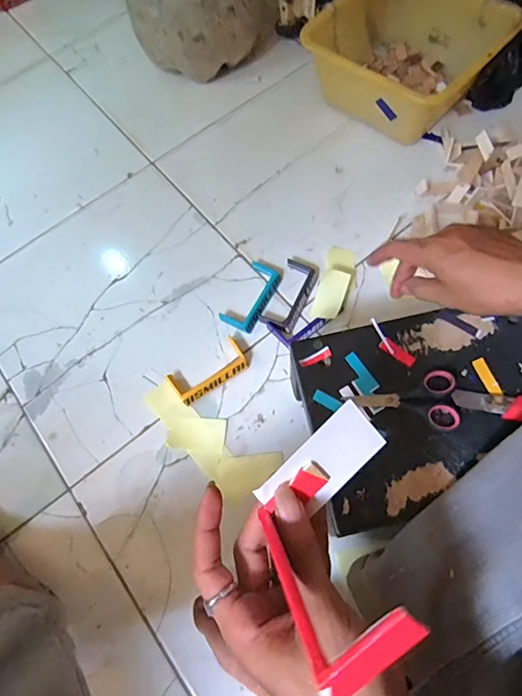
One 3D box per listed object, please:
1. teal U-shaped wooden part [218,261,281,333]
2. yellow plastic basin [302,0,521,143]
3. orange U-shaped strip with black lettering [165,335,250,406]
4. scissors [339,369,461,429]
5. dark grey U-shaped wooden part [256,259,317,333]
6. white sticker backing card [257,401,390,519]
[{"bbox_3d":[-0.013,-0.077,0.663,0.053,0.020,0.110,27,72,14],"label":"teal U-shaped wooden part"},{"bbox_3d":[0.239,-0.487,0.750,0.249,0.141,0.256,-43,71,-13],"label":"yellow plastic basin"},{"bbox_3d":[-0.073,0.034,0.620,0.107,0.021,0.051,-33,69,-9],"label":"orange U-shaped strip with black lettering"},{"bbox_3d":[0.146,0.055,0.455,0.111,0.010,0.059,-2,67,3],"label":"scissors"},{"bbox_3d":[0.042,-0.078,0.652,0.050,0.016,0.111,23,71,13],"label":"dark grey U-shaped wooden part"},{"bbox_3d":[0.039,0.074,0.275,0.081,0.006,0.040,-44,108,-2],"label":"white sticker backing card"}]

